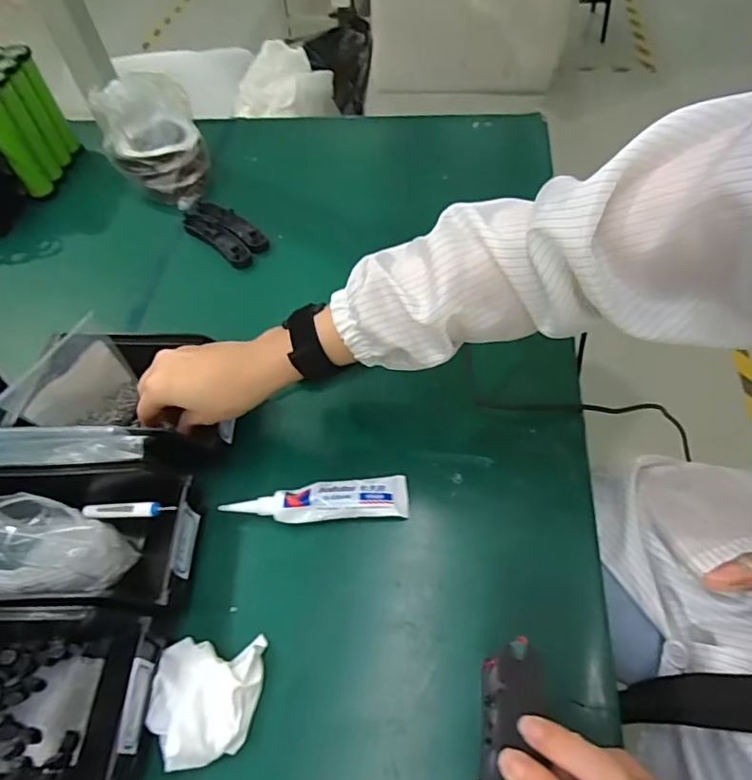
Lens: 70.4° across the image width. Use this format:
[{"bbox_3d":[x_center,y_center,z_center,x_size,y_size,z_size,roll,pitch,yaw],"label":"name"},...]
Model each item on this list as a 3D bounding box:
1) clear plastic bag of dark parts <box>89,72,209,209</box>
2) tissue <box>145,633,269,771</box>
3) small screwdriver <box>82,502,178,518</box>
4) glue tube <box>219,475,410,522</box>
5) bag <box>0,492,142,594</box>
[{"bbox_3d":[-0.292,-0.328,0.705,0.120,0.120,0.129,-23,57,-13],"label":"clear plastic bag of dark parts"},{"bbox_3d":[-0.117,0.208,0.361,0.074,0.026,0.075,-2,55,2],"label":"tissue"},{"bbox_3d":[-0.199,0.095,0.426,0.086,0.006,0.011,-5,52,17],"label":"small screwdriver"},{"bbox_3d":[-0.048,0.090,0.443,0.148,0.016,0.036,-3,54,1],"label":"glue tube"},{"bbox_3d":[-0.239,0.116,0.389,0.088,0.098,0.071,19,58,16],"label":"bag"}]

